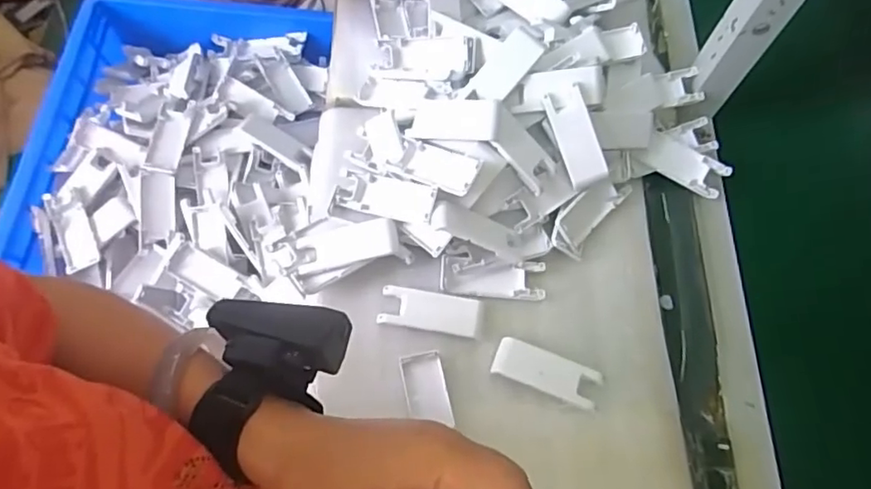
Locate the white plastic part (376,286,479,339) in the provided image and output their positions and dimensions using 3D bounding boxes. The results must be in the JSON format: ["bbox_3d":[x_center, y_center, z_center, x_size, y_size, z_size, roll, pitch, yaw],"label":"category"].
[{"bbox_3d":[-0.005,0.066,0.568,0.096,0.006,0.038,9,67,1],"label":"white plastic part"}]

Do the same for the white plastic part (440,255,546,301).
[{"bbox_3d":[0.058,0.034,0.594,0.104,0.020,0.040,2,67,-2],"label":"white plastic part"}]

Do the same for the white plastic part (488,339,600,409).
[{"bbox_3d":[0.106,0.124,0.562,0.100,0.017,0.040,21,68,6],"label":"white plastic part"}]

